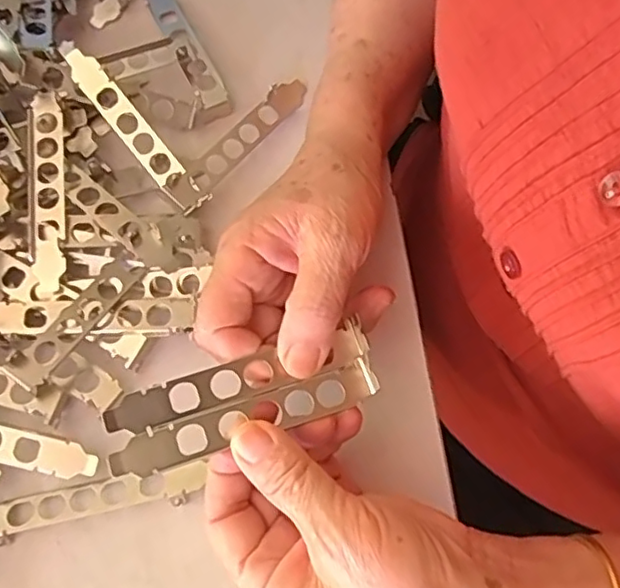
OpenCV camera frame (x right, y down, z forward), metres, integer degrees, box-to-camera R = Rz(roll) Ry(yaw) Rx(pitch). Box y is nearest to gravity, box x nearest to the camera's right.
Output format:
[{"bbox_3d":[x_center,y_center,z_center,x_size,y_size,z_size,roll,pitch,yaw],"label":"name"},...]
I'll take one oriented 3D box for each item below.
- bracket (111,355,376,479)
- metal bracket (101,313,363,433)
[{"bbox_3d":[-0.027,0.056,0.275,0.120,0.010,0.020,-17,71,-16],"label":"bracket"},{"bbox_3d":[-0.032,0.039,0.282,0.120,0.014,0.019,-16,71,-18],"label":"metal bracket"}]

